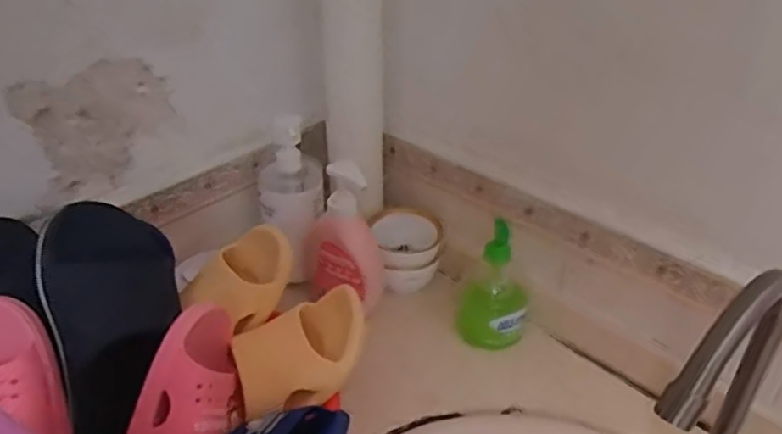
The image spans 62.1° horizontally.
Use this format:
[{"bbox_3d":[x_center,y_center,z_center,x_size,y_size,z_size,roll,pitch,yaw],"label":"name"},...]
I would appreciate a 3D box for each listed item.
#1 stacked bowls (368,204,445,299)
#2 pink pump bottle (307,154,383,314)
[{"bbox_3d":[0.019,0.040,0.868,0.102,0.073,0.093,0,34,0],"label":"stacked bowls"},{"bbox_3d":[-0.057,0.018,0.792,0.101,0.184,0.059,25,42,32],"label":"pink pump bottle"}]

